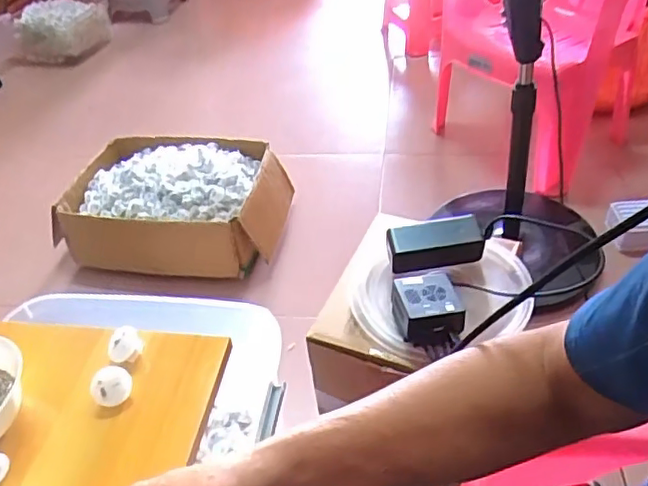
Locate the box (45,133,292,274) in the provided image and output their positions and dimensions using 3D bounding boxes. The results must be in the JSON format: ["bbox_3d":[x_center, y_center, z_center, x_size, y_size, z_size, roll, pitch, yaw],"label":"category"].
[{"bbox_3d":[-0.338,-0.086,1.357,0.489,0.187,0.292,2,42,10],"label":"box"}]

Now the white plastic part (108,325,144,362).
[{"bbox_3d":[-0.188,0.094,0.552,0.030,0.019,0.030,-4,42,3],"label":"white plastic part"}]

